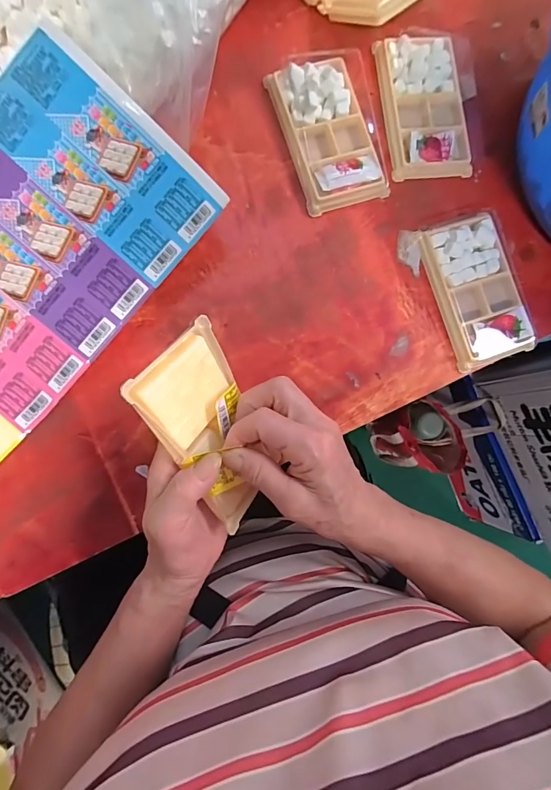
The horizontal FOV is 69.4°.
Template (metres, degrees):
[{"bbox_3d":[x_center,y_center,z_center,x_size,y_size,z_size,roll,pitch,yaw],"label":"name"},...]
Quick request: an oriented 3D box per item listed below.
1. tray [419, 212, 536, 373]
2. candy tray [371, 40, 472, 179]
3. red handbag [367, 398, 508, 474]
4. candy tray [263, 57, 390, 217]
[{"bbox_3d":[0.189,-0.098,0.372,0.074,0.017,0.136,-18,88,-7],"label":"tray"},{"bbox_3d":[0.143,-0.275,0.381,0.075,0.016,0.132,-8,86,-7],"label":"candy tray"},{"bbox_3d":[0.336,0.090,0.886,0.183,0.257,0.141,2,85,-6],"label":"red handbag"},{"bbox_3d":[0.049,-0.241,0.366,0.075,0.021,0.134,-17,87,-7],"label":"candy tray"}]

